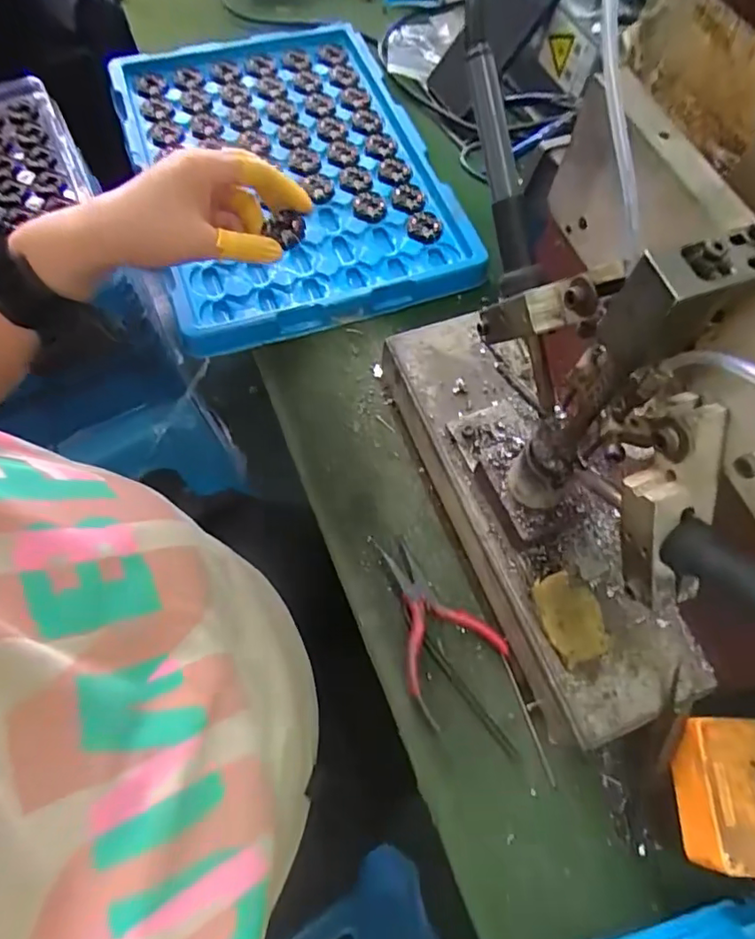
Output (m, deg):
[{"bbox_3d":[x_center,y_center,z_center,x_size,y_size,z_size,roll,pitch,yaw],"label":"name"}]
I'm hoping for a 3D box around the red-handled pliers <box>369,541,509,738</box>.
[{"bbox_3d":[0.028,0.099,0.371,0.069,0.018,0.111,-33,71,-16],"label":"red-handled pliers"}]

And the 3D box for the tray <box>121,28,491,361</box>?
[{"bbox_3d":[-0.091,-0.304,0.552,0.277,0.030,0.408,-18,67,-10],"label":"tray"}]

